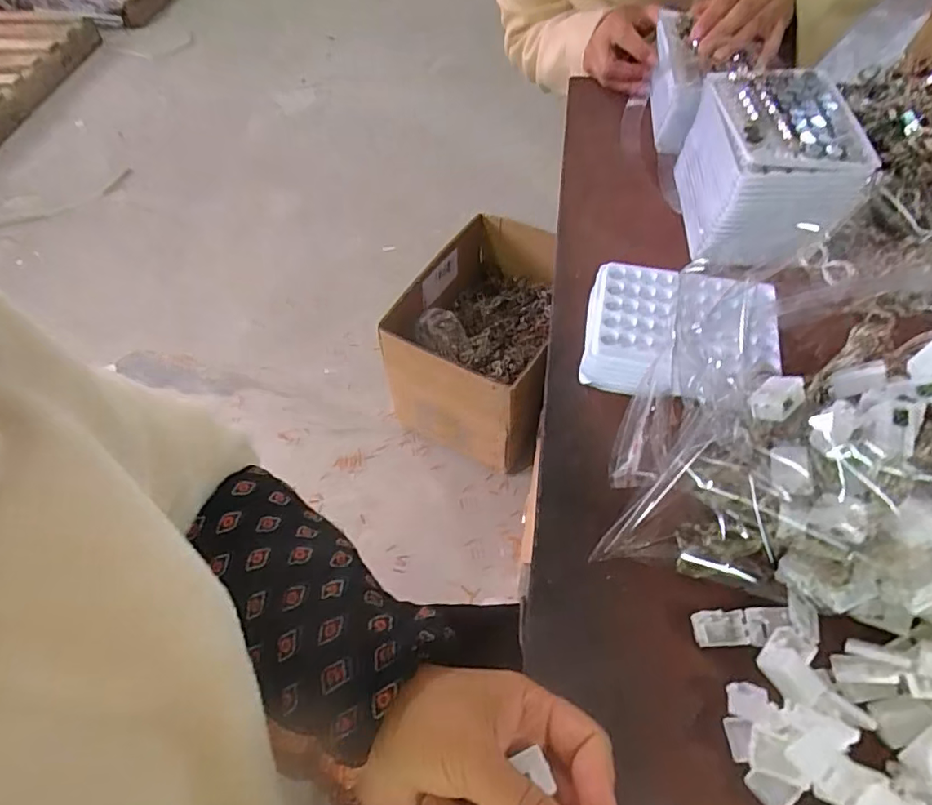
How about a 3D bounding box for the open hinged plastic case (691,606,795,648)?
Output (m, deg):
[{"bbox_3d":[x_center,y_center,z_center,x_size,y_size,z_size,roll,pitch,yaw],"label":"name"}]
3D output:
[{"bbox_3d":[0.154,0.125,0.309,0.054,0.009,0.019,-4,56,1],"label":"open hinged plastic case"}]

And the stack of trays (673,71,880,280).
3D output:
[{"bbox_3d":[0.240,-0.192,0.455,0.110,0.096,0.136,4,57,6],"label":"stack of trays"}]

